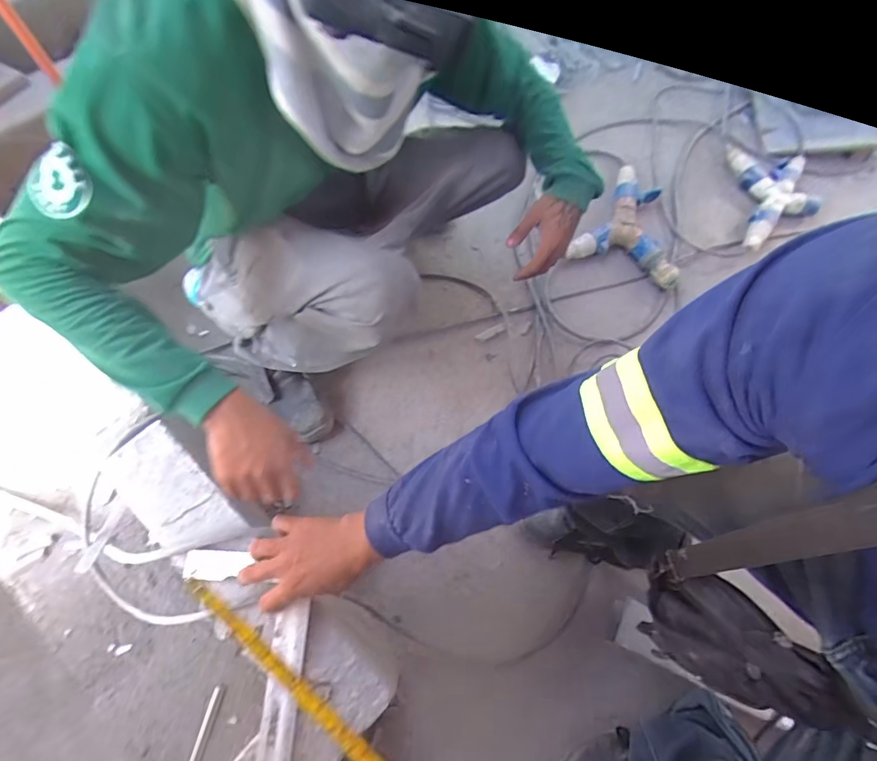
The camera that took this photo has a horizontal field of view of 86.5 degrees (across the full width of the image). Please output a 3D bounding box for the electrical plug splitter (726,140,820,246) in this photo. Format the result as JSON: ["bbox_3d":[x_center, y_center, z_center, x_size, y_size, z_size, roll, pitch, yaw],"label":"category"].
[{"bbox_3d":[0.894,-0.489,1.212,0.216,0.045,0.366,11,64,2],"label":"electrical plug splitter"}]

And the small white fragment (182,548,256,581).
[{"bbox_3d":[-0.288,0.239,0.605,0.085,0.009,0.036,3,75,1],"label":"small white fragment"}]

